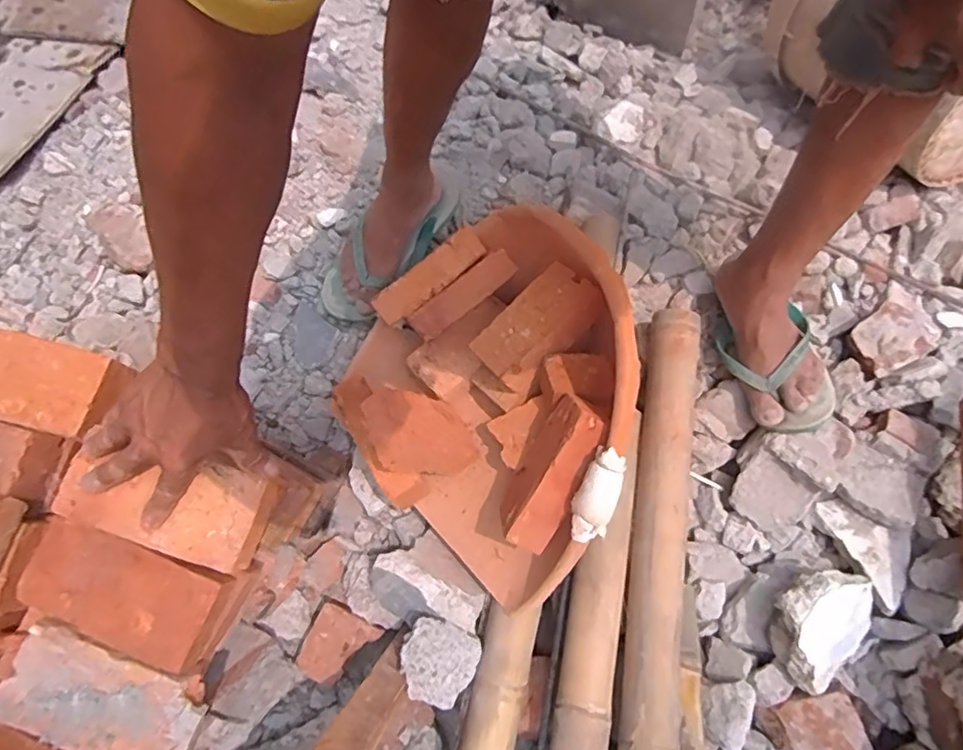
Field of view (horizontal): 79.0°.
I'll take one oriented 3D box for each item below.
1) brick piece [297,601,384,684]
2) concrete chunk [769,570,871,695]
[{"bbox_3d":[-0.170,0.317,0.684,0.069,0.033,0.078,26,69,14],"label":"brick piece"},{"bbox_3d":[0.392,0.286,0.678,0.130,0.070,0.096,-41,70,-15],"label":"concrete chunk"}]

